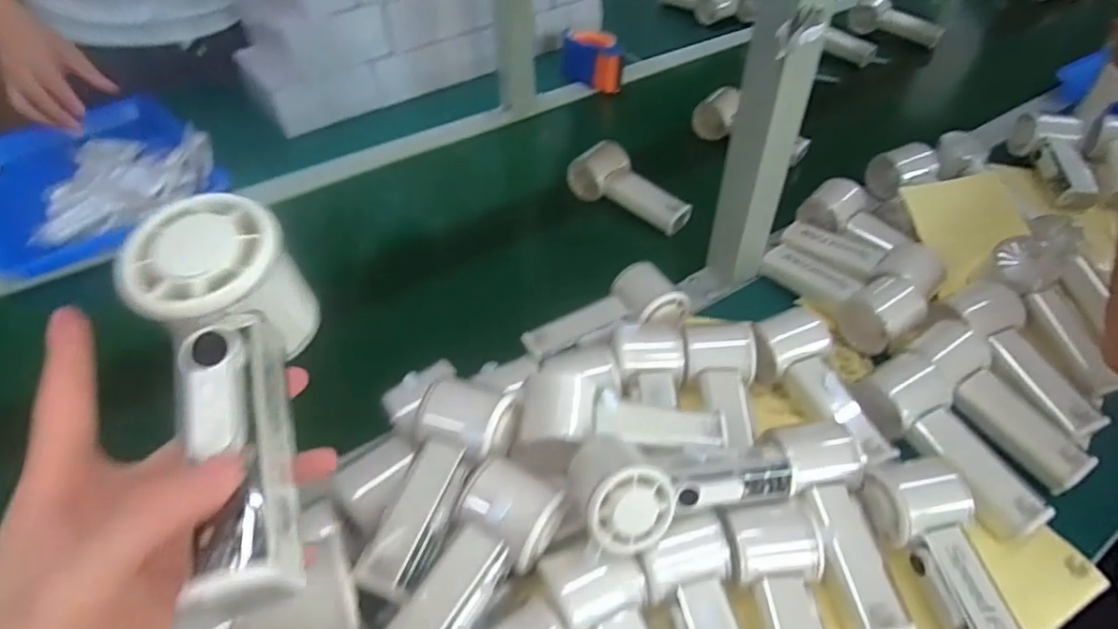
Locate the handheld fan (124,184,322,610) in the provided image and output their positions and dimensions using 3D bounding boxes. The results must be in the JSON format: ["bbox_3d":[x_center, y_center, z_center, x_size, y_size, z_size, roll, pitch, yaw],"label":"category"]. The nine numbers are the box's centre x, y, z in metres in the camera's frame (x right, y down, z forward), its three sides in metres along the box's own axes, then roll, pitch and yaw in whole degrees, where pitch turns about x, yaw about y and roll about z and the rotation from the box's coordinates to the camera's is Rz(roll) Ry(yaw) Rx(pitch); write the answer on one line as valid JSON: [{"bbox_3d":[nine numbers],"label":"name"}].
[{"bbox_3d":[-0.121,0.028,0.234,0.057,0.051,0.154,-13,66,-12],"label":"handheld fan"}]

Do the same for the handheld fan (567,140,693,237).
[{"bbox_3d":[0.085,-0.151,0.735,0.146,0.049,0.061,31,53,28],"label":"handheld fan"}]

